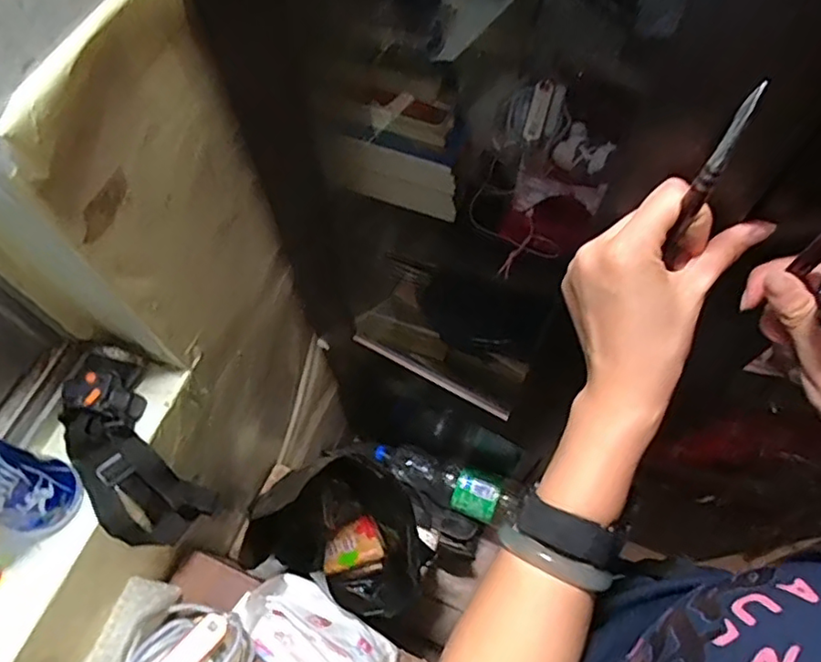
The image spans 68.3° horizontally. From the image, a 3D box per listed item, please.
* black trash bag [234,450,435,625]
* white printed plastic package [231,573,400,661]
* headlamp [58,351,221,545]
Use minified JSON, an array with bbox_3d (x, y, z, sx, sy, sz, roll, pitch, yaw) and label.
[{"bbox_3d":[-0.082,0.274,0.801,0.199,0.281,0.145,19,66,10],"label":"black trash bag"},{"bbox_3d":[-0.108,0.350,0.677,0.193,0.072,0.098,30,68,14],"label":"white printed plastic package"},{"bbox_3d":[-0.285,0.138,0.625,0.085,0.236,0.092,-21,29,-9],"label":"headlamp"}]

